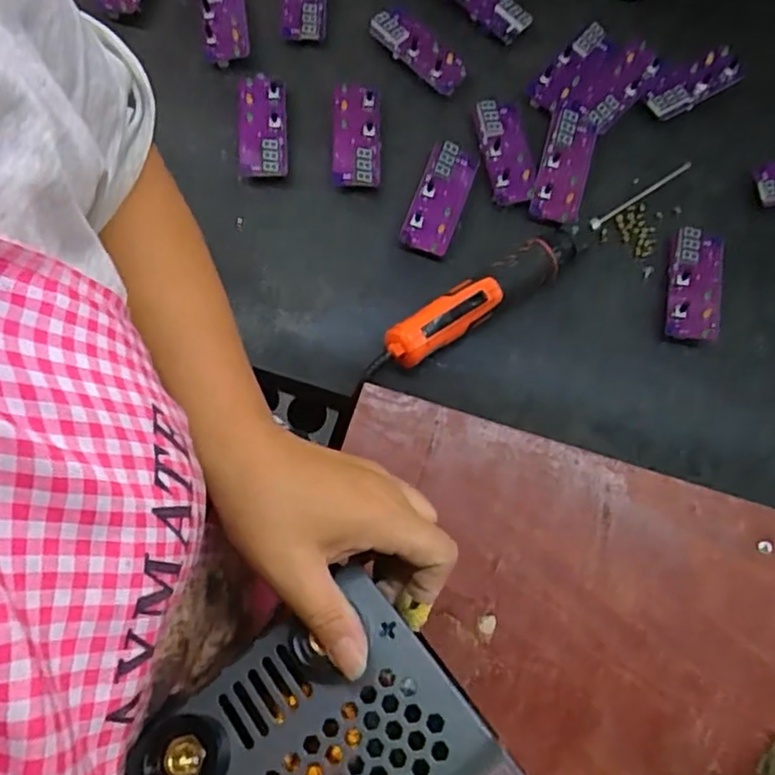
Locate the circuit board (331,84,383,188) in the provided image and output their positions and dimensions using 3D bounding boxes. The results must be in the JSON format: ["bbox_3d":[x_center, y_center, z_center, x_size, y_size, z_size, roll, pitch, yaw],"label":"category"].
[{"bbox_3d":[-0.031,-0.250,0.659,0.050,0.012,0.098,3,91,12],"label":"circuit board"}]

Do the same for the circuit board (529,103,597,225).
[{"bbox_3d":[0.177,-0.226,0.653,0.046,0.013,0.124,15,76,3],"label":"circuit board"}]

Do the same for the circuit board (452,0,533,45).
[{"bbox_3d":[0.101,-0.420,0.702,0.037,0.020,0.111,-38,79,-10],"label":"circuit board"}]

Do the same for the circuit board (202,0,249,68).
[{"bbox_3d":[-0.172,-0.393,0.692,0.046,0.019,0.095,-4,76,-2],"label":"circuit board"}]

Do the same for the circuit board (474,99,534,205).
[{"bbox_3d":[0.119,-0.238,0.657,0.046,0.010,0.107,-10,76,-3],"label":"circuit board"}]

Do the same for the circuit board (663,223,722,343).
[{"bbox_3d":[0.291,-0.097,0.629,0.045,0.029,0.105,10,76,2],"label":"circuit board"}]

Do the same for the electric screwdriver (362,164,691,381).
[{"bbox_3d":[0.137,-0.113,0.621,0.365,0.038,0.045,-30,78,-8],"label":"electric screwdriver"}]

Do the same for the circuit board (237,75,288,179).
[{"bbox_3d":[-0.130,-0.273,0.683,0.049,0.017,0.110,-2,85,7],"label":"circuit board"}]

